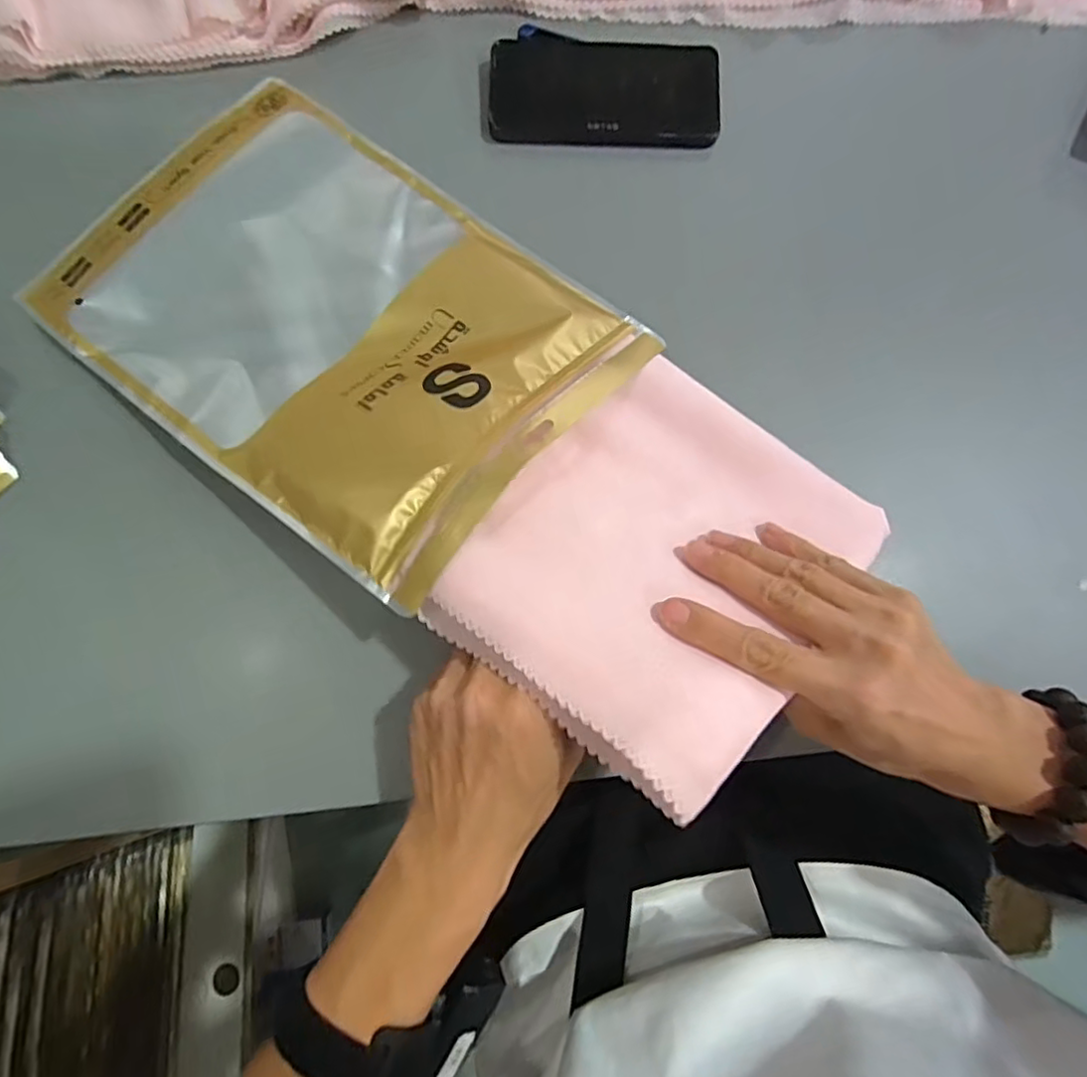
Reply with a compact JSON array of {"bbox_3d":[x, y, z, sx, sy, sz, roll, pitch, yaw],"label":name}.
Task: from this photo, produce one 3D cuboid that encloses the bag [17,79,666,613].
[{"bbox_3d":[-0.137,-0.149,0.383,0.346,0.054,0.235,39,79,7],"label":"bag"}]

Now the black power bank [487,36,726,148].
[{"bbox_3d":[0.044,-0.321,0.443,0.163,0.019,0.078,3,77,-1],"label":"black power bank"}]

